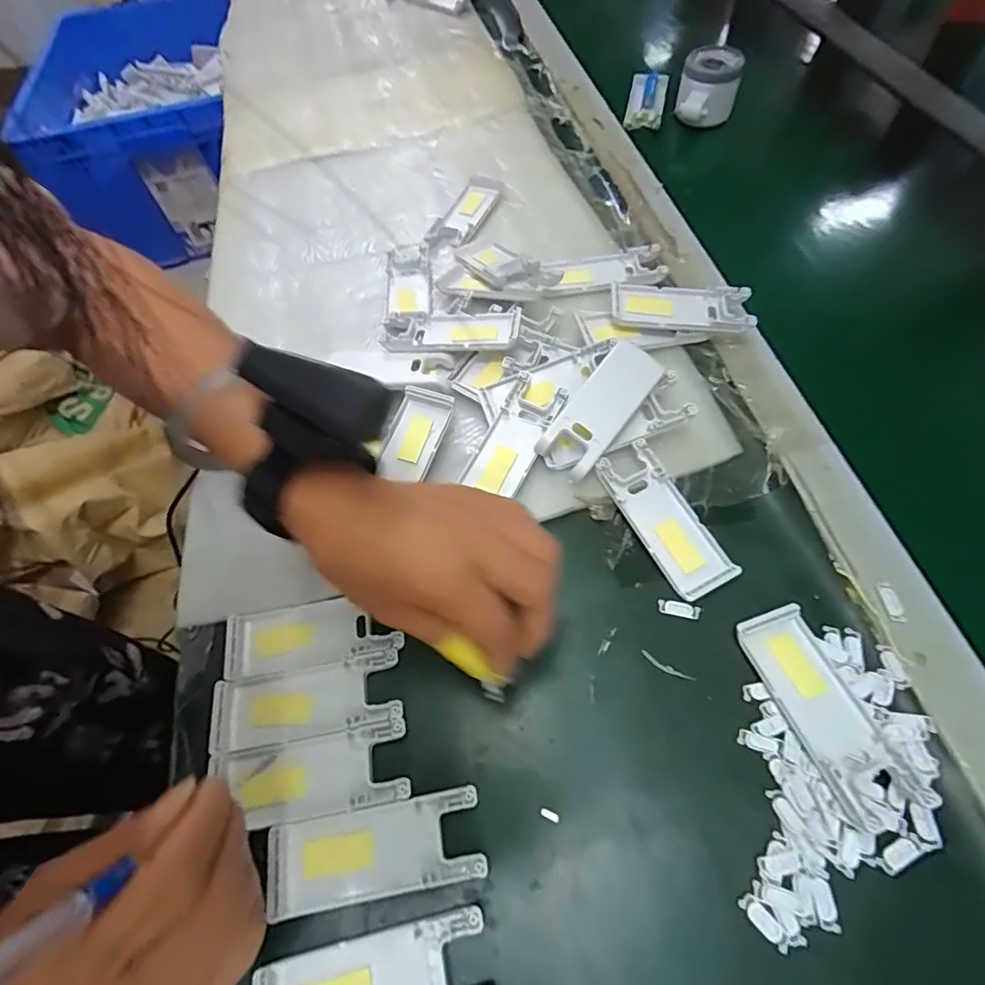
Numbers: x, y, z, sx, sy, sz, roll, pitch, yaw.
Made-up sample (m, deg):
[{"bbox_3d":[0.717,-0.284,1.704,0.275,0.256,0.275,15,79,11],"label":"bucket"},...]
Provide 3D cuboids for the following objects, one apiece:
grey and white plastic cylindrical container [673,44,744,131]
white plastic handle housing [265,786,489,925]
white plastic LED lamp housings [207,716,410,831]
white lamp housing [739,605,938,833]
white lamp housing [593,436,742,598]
[{"bbox_3d":[0.225,-0.422,0.548,0.056,0.058,0.055,12,63,12],"label":"grey and white plastic cylindrical container"},{"bbox_3d":[-0.059,0.180,0.260,0.105,0.005,0.039,-12,60,-1],"label":"white plastic handle housing"},{"bbox_3d":[-0.097,0.151,0.279,0.101,0.007,0.040,-7,61,-1],"label":"white plastic LED lamp housings"},{"bbox_3d":[0.175,0.114,0.274,0.041,0.012,0.104,-21,61,-6],"label":"white lamp housing"},{"bbox_3d":[0.110,0.016,0.332,0.040,0.016,0.101,-27,63,-11],"label":"white lamp housing"}]

